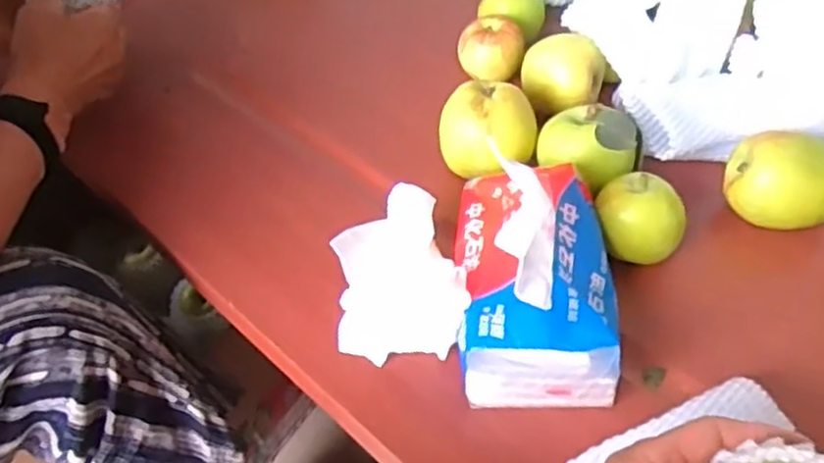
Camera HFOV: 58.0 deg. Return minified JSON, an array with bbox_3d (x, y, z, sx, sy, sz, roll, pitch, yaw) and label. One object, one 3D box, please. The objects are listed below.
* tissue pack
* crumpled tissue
[{"bbox_3d":[0.076,0.018,0.463,0.098,0.103,0.158,-1,49,2],"label":"tissue pack"},{"bbox_3d":[-0.006,0.030,0.490,0.083,0.064,0.105,1,49,3],"label":"crumpled tissue"}]

